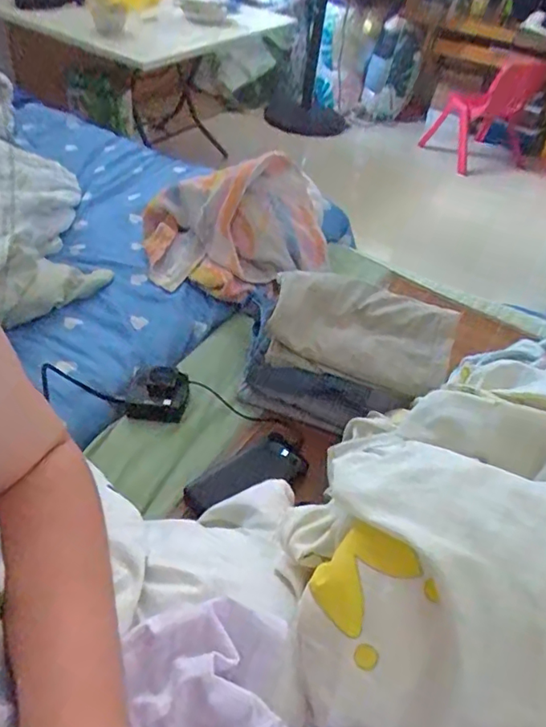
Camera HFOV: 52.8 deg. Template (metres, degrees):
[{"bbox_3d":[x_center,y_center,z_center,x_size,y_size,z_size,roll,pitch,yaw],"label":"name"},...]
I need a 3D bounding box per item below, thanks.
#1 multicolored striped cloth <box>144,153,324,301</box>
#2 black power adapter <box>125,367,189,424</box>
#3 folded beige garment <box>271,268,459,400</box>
[{"bbox_3d":[-0.068,-0.251,0.983,0.333,0.150,0.293,4,42,-5],"label":"multicolored striped cloth"},{"bbox_3d":[-0.165,0.043,0.784,0.083,0.020,0.080,9,70,2],"label":"black power adapter"},{"bbox_3d":[0.123,-0.057,0.771,0.251,0.072,0.174,16,42,8],"label":"folded beige garment"}]

